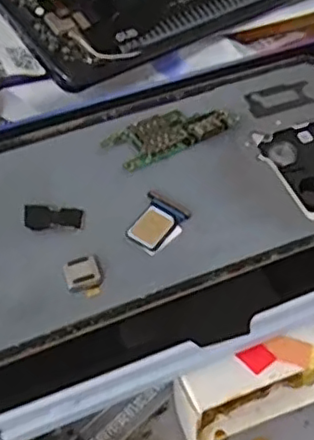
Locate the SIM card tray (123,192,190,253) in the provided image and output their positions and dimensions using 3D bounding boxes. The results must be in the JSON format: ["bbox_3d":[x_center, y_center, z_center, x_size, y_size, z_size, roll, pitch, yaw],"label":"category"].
[{"bbox_3d":[0.000,0.000,0.179,0.014,0.004,0.019,22,53,14],"label":"SIM card tray"}]

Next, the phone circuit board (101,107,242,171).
[{"bbox_3d":[0.005,-0.030,0.201,0.042,0.005,0.016,-23,56,-21],"label":"phone circuit board"}]

